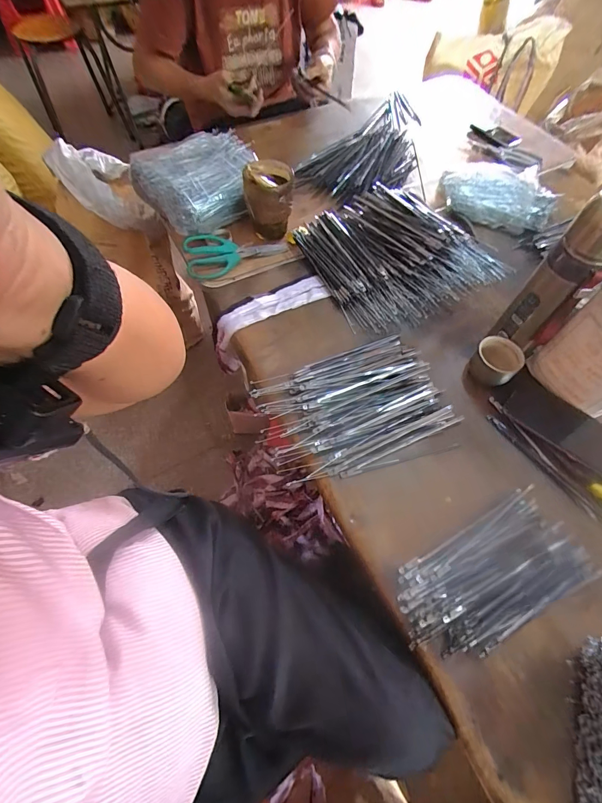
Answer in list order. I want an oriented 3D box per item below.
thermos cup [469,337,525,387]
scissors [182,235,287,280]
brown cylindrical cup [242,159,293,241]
[{"bbox_3d":[0.283,-0.058,0.522,0.063,0.043,0.062,42,68,18],"label":"thermos cup"},{"bbox_3d":[-0.118,-0.275,0.639,0.181,0.026,0.084,-24,65,-14],"label":"scissors"},{"bbox_3d":[-0.056,-0.357,0.636,0.079,0.107,0.074,1,62,-1],"label":"brown cylindrical cup"}]

